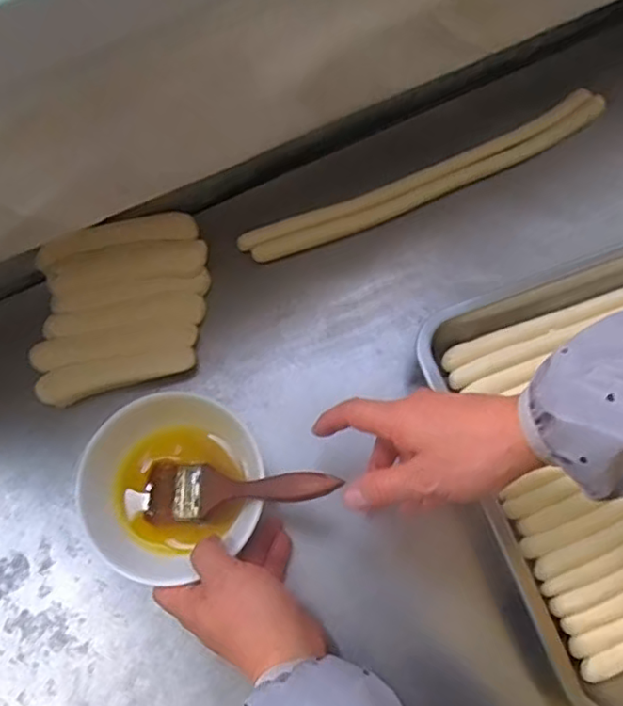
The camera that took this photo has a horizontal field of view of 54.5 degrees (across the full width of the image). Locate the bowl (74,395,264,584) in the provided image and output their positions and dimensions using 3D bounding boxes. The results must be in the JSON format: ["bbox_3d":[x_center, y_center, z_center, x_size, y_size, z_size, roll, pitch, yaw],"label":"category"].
[{"bbox_3d":[-0.120,0.105,0.508,0.147,0.053,0.153,0,72,0],"label":"bowl"}]

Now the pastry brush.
[{"bbox_3d":[-0.059,0.108,0.477,0.172,0.012,0.047,-7,70,26],"label":"pastry brush"}]

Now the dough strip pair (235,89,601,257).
[{"bbox_3d":[0.118,-0.175,0.610,0.394,0.026,0.043,-24,74,-8],"label":"dough strip pair"}]

